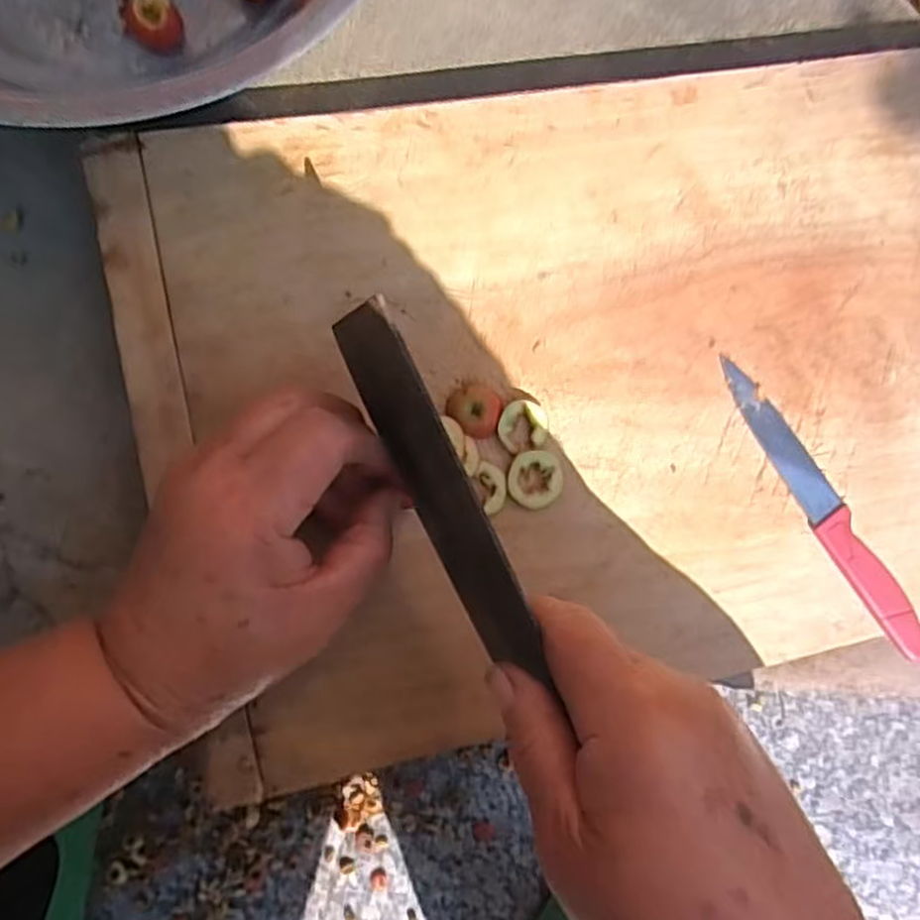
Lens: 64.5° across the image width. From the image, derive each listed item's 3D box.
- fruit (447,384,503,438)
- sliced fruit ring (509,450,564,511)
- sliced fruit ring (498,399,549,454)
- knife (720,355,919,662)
[{"bbox_3d":[0.007,-0.022,0.321,0.022,0.009,0.024,0,88,-10],"label":"fruit"},{"bbox_3d":[0.034,0.009,0.326,0.024,0.005,0.026,0,88,-10],"label":"sliced fruit ring"},{"bbox_3d":[0.029,-0.015,0.324,0.023,0.004,0.023,0,88,-10],"label":"sliced fruit ring"},{"bbox_3d":[0.177,0.024,0.351,0.019,0.006,0.169,-35,94,-9],"label":"knife"}]

